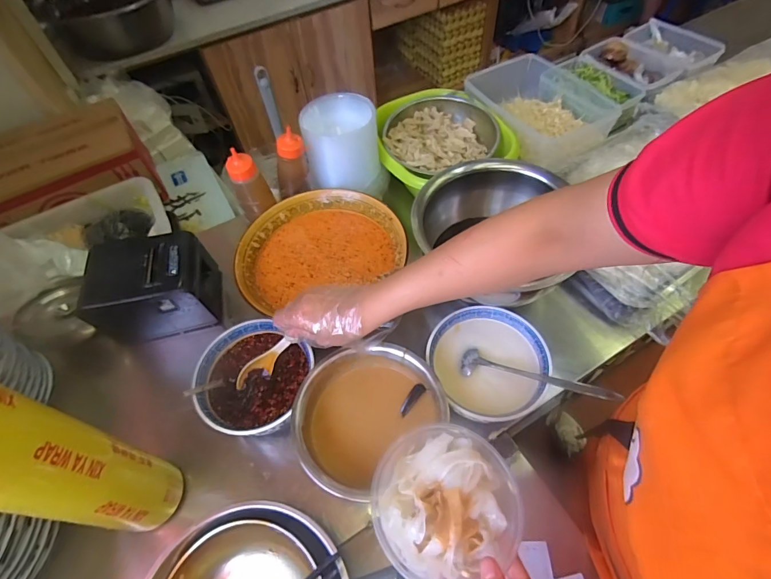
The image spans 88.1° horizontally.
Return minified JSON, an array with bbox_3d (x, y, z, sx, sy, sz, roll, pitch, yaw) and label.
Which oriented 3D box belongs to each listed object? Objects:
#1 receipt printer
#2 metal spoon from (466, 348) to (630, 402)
[{"bbox_3d":[-0.413,-0.010,0.726,0.181,0.130,0.149,-11,56,-4],"label":"receipt printer"},{"bbox_3d":[0.219,0.129,0.585,0.218,0.018,0.043,10,56,26],"label":"metal spoon"}]

